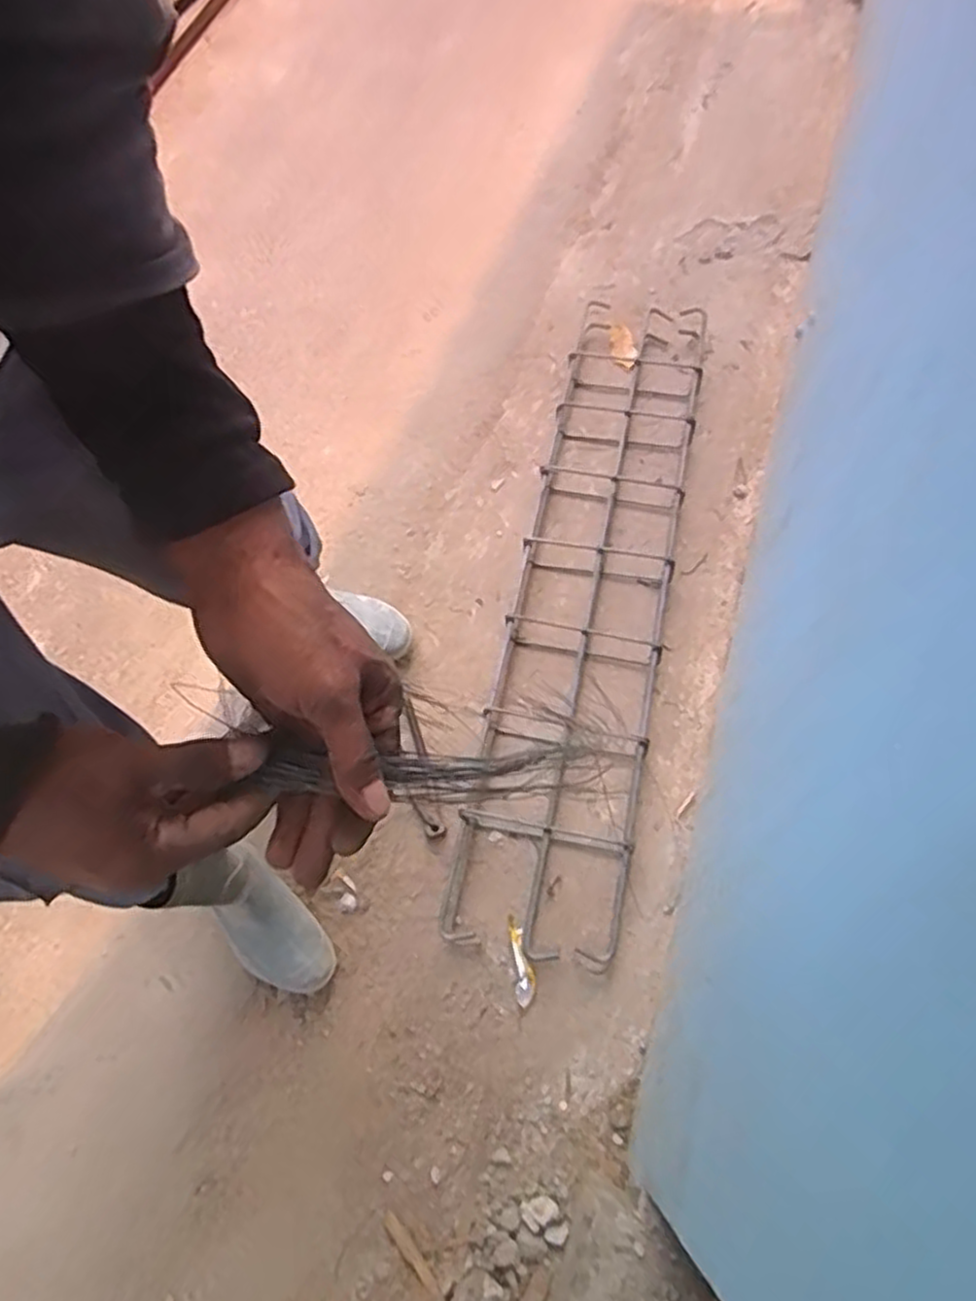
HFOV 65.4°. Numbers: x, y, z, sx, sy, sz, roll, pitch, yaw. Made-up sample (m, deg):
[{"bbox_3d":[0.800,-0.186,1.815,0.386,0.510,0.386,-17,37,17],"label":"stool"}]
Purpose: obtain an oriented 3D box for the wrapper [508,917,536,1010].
[{"bbox_3d":[0.046,0.409,1.005,0.029,0.005,0.109,-6,66,-1],"label":"wrapper"}]

